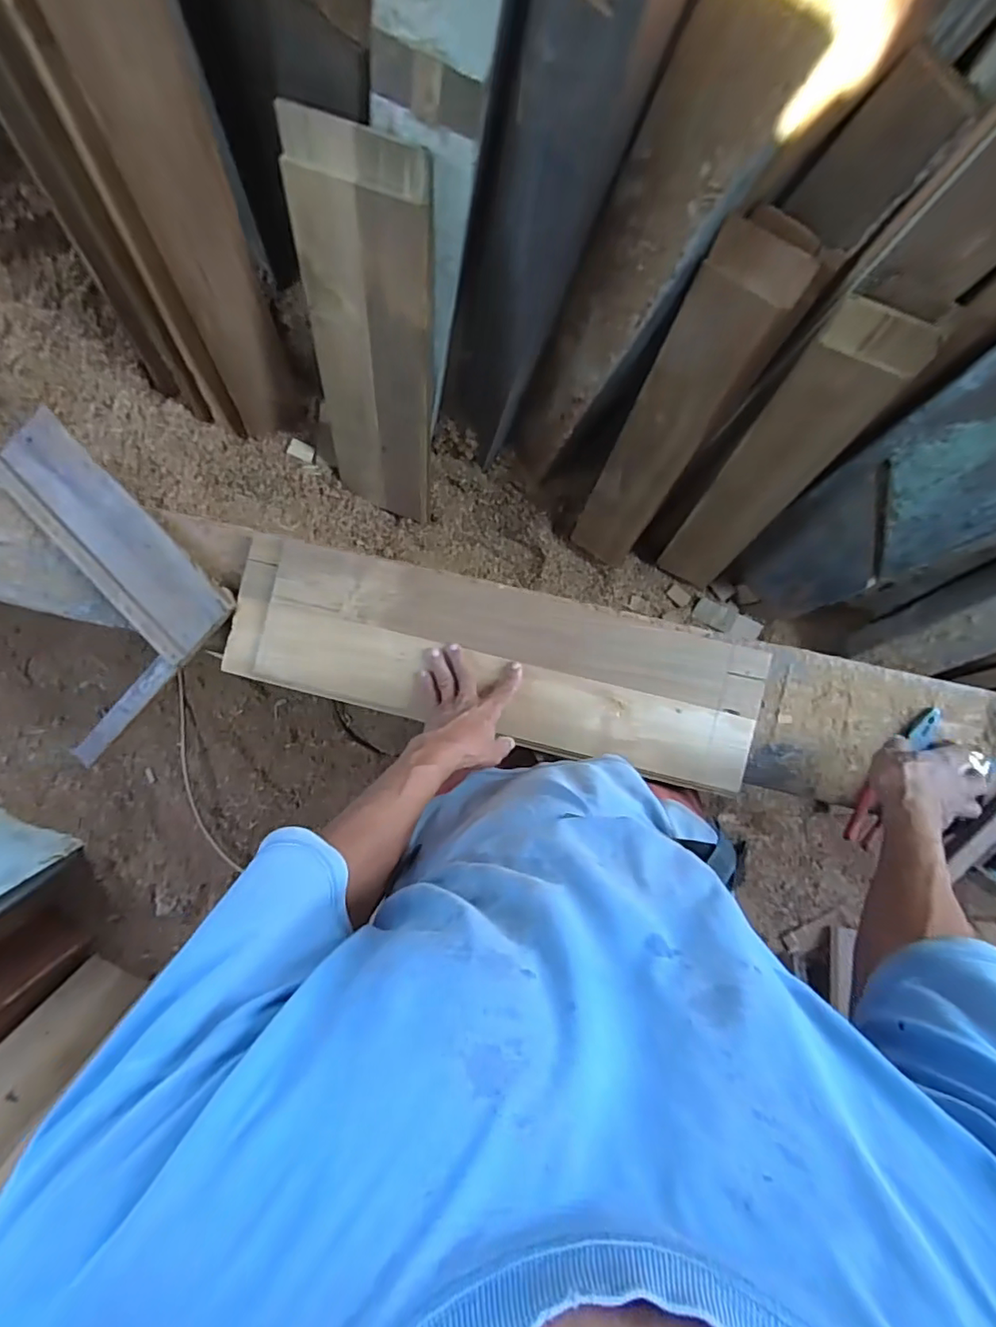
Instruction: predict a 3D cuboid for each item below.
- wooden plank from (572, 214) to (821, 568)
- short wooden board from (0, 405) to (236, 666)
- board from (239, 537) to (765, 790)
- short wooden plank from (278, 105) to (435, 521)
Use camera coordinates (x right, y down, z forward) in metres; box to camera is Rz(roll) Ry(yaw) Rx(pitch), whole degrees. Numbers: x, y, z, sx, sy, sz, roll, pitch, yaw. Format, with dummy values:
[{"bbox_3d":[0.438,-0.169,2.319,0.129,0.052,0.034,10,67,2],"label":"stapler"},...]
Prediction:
[{"bbox_3d":[0.264,-0.356,0.935,0.132,0.647,0.042,32,67,4],"label":"wooden plank"},{"bbox_3d":[-0.529,-0.171,0.776,0.396,0.025,0.119,44,96,3],"label":"short wooden board"},{"bbox_3d":[-0.009,-0.004,0.739,0.672,0.041,0.191,13,89,3],"label":"board"},{"bbox_3d":[-0.200,-0.465,0.926,0.184,0.630,0.023,16,63,-1],"label":"short wooden plank"}]

